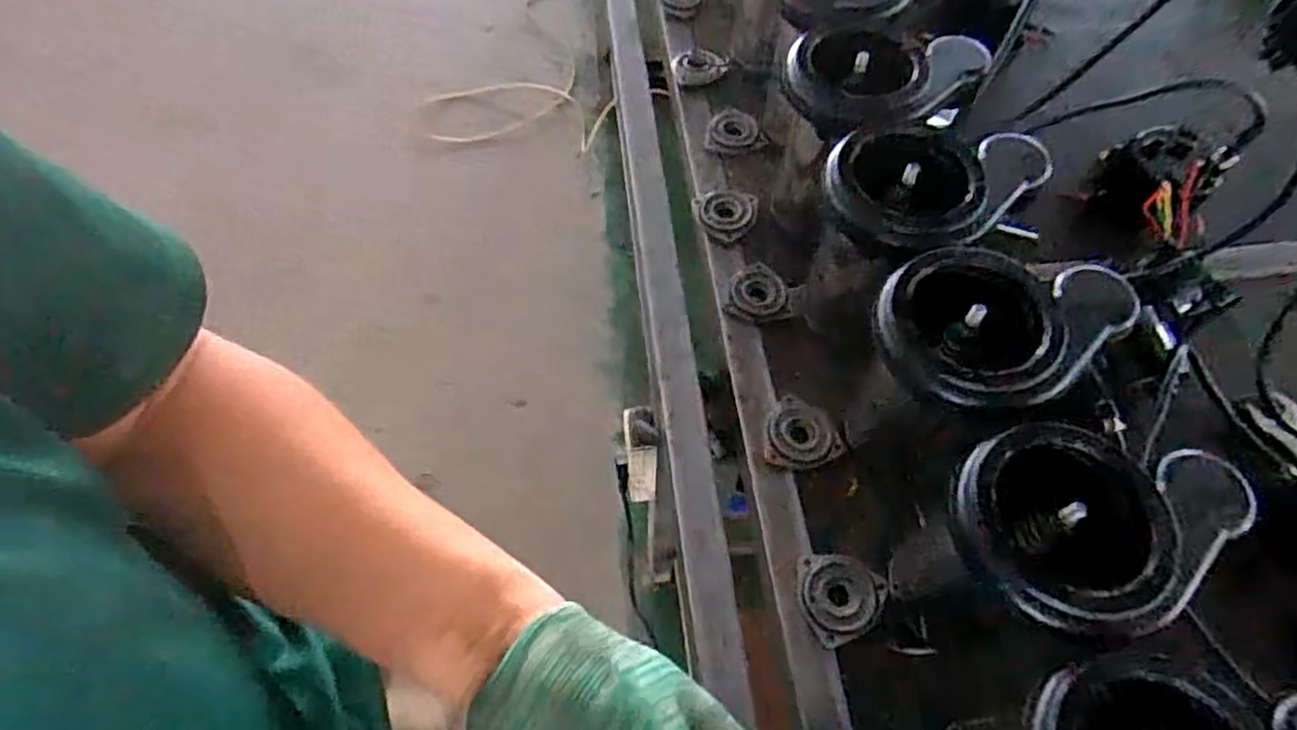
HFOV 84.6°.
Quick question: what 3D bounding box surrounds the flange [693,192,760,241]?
[{"bbox_3d":[0.078,-0.161,0.741,0.060,0.017,0.059,0,60,0],"label":"flange"}]

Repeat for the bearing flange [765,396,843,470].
[{"bbox_3d":[0.134,0.057,0.612,0.060,0.020,0.067,10,60,6],"label":"bearing flange"}]

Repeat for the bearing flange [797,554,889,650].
[{"bbox_3d":[0.142,0.174,0.542,0.065,0.013,0.064,-42,63,-13],"label":"bearing flange"}]

